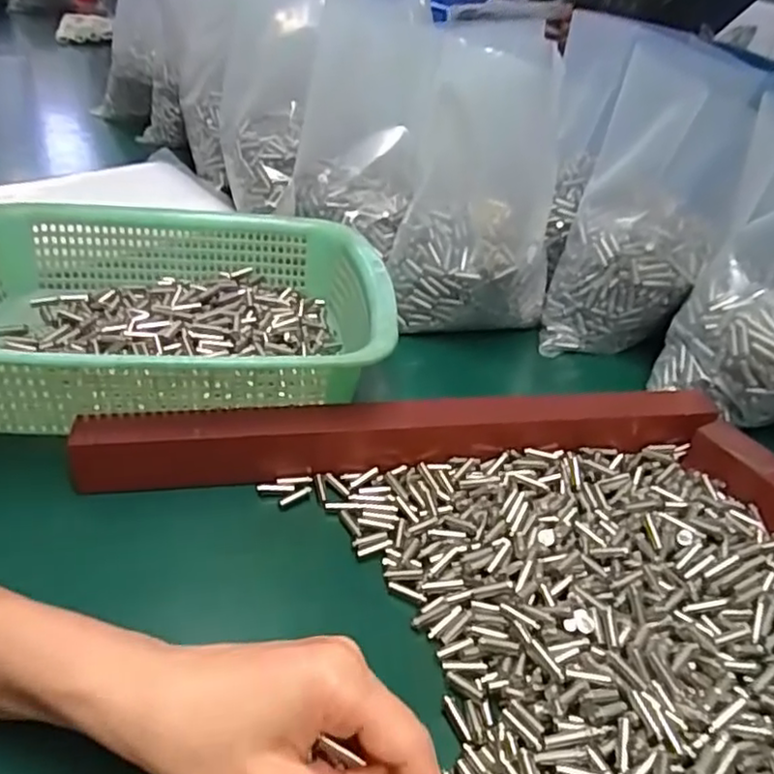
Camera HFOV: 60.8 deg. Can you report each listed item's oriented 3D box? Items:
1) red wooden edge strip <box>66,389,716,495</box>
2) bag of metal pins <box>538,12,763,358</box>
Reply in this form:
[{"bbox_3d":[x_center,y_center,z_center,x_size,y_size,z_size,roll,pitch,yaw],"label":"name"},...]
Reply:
[{"bbox_3d":[0.020,0.026,0.414,0.397,0.038,0.028,-4,39,-11],"label":"red wooden edge strip"},{"bbox_3d":[0.212,-0.167,0.554,0.137,0.220,0.175,9,39,5],"label":"bag of metal pins"}]

